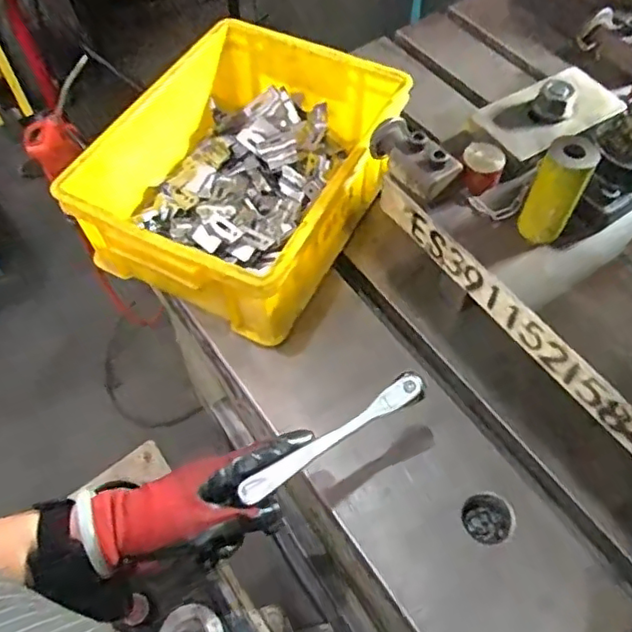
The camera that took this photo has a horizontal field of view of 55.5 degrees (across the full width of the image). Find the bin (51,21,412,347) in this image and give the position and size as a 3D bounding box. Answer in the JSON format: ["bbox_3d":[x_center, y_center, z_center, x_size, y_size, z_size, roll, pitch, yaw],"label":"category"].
[{"bbox_3d":[-0.079,-0.161,0.689,0.256,0.131,0.344,25,61,15],"label":"bin"}]

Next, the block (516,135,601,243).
[{"bbox_3d":[0.208,-0.106,0.520,0.039,0.093,0.039,24,61,15],"label":"block"}]

